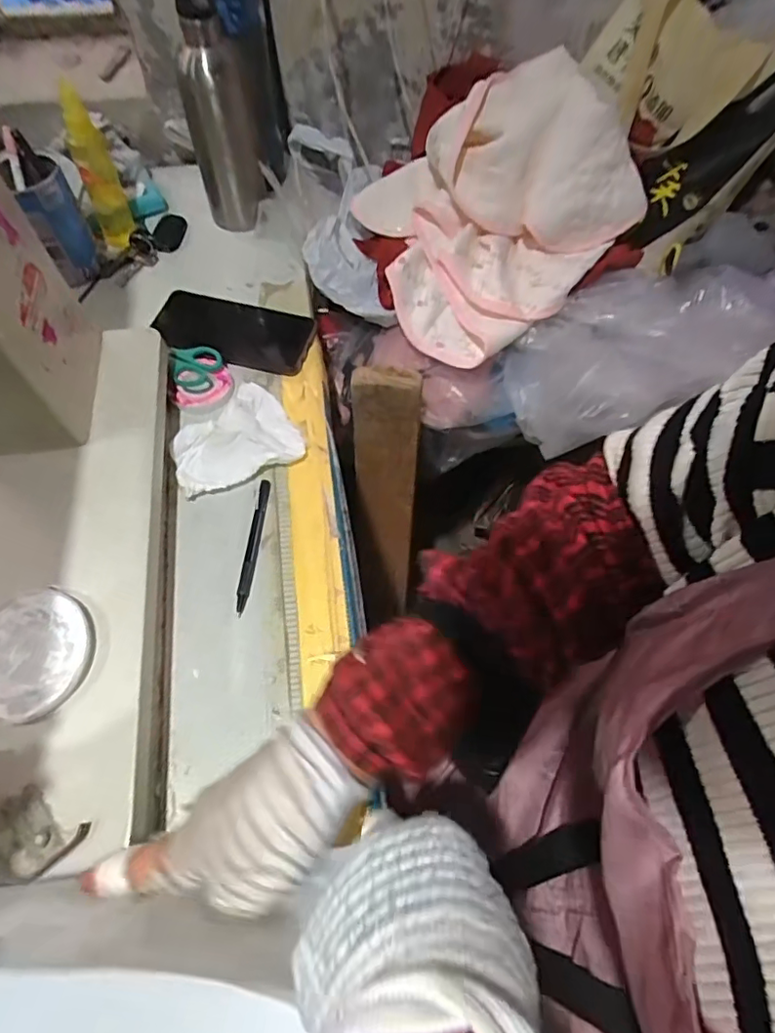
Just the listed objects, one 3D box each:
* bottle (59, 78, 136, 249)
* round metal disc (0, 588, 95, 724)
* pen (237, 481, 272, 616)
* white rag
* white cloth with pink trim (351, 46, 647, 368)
[{"bbox_3d":[-0.315,-0.374,0.600,0.038,0.151,0.031,-12,43,-7],"label":"bottle"},{"bbox_3d":[-0.243,0.092,0.377,0.080,0.004,0.084,0,62,0],"label":"round metal disc"},{"bbox_3d":[-0.116,0.023,0.479,0.010,0.006,0.126,4,62,2],"label":"pen"},{"bbox_3d":[-0.146,-0.078,0.515,0.115,0.021,0.095,-23,65,-12],"label":"white rag"},{"bbox_3d":[0.142,-0.364,0.645,0.316,0.159,0.244,-25,65,-13],"label":"white cloth with pink trim"}]

